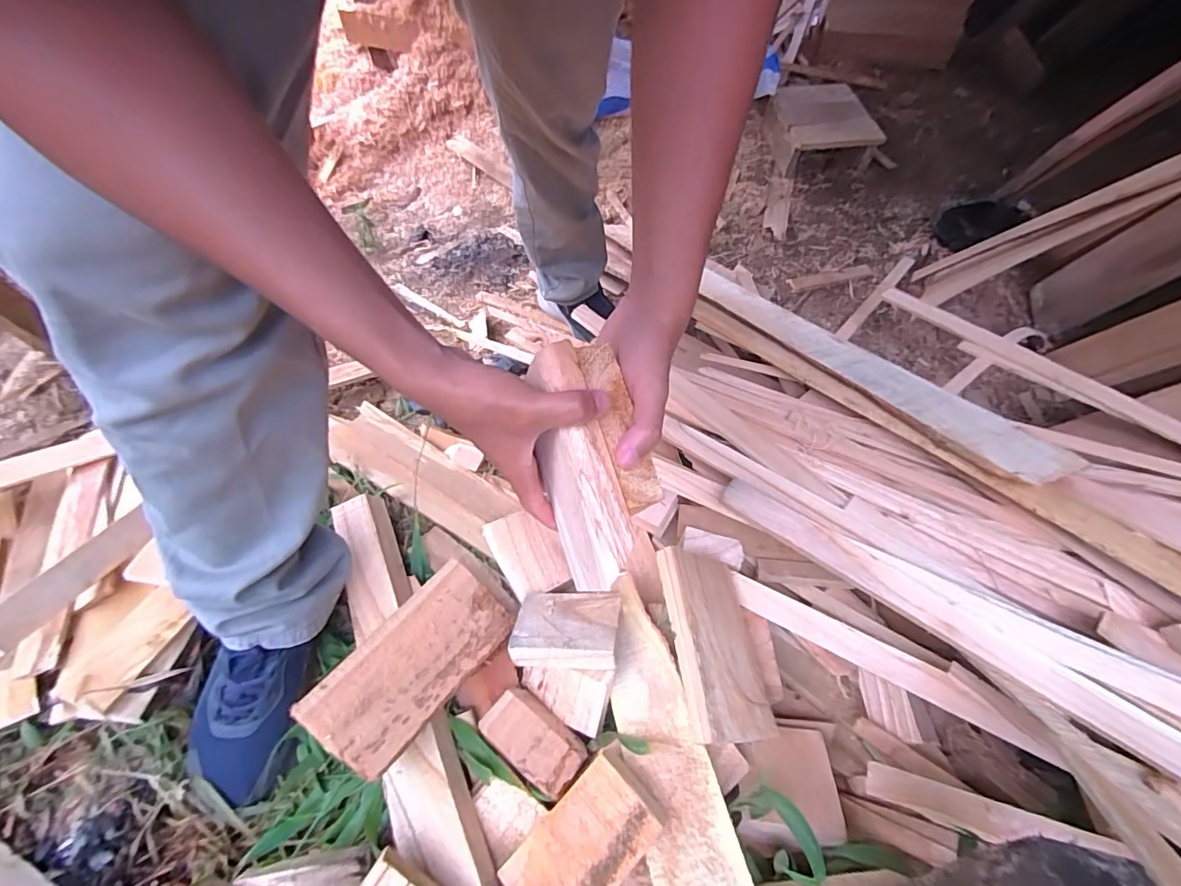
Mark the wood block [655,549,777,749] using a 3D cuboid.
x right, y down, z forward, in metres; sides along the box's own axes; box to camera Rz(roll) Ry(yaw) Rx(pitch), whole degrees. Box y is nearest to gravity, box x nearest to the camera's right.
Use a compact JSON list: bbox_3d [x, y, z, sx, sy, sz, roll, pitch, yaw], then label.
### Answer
[{"bbox_3d":[0.147,0.234,0.598,0.124,0.029,0.210,20,44,-33],"label":"wood block"}]

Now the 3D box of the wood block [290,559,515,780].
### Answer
[{"bbox_3d":[-0.180,0.225,0.536,0.107,0.023,0.222,32,34,12],"label":"wood block"}]

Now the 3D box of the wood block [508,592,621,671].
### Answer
[{"bbox_3d":[-0.027,0.225,0.612,0.122,0.033,0.092,-2,27,10],"label":"wood block"}]

